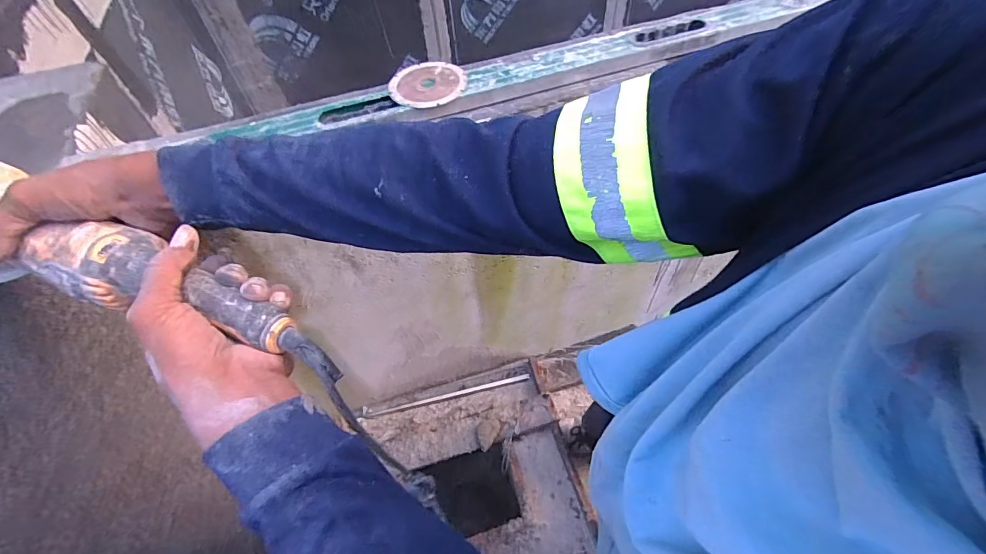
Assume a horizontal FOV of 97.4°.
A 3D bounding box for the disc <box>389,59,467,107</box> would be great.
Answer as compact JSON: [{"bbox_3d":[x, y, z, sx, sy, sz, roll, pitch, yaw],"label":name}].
[{"bbox_3d":[-0.090,-0.269,0.599,0.104,0.008,0.104,-2,55,3],"label":"disc"}]

